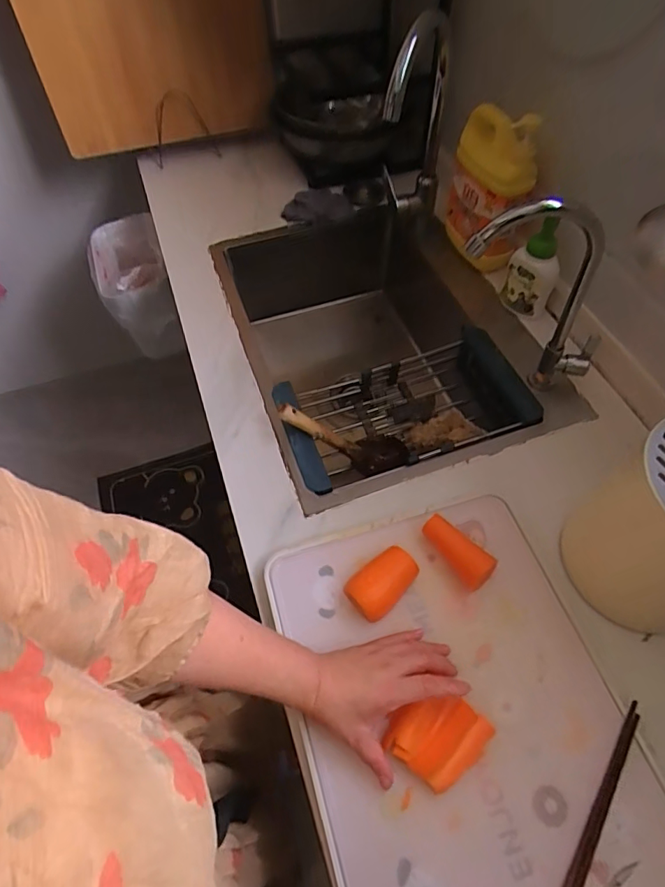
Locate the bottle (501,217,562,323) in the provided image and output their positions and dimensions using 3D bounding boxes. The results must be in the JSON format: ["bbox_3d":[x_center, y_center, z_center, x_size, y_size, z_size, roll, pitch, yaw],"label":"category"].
[{"bbox_3d":[0.315,-0.274,0.779,0.078,0.153,0.049,22,60,15],"label":"bottle"}]

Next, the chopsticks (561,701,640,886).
[{"bbox_3d":[0.229,0.351,0.445,0.019,0.008,0.250,30,63,19],"label":"chopsticks"}]

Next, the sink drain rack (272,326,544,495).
[{"bbox_3d":[0.110,-0.038,0.787,0.371,0.097,0.204,-17,59,-10],"label":"sink drain rack"}]

